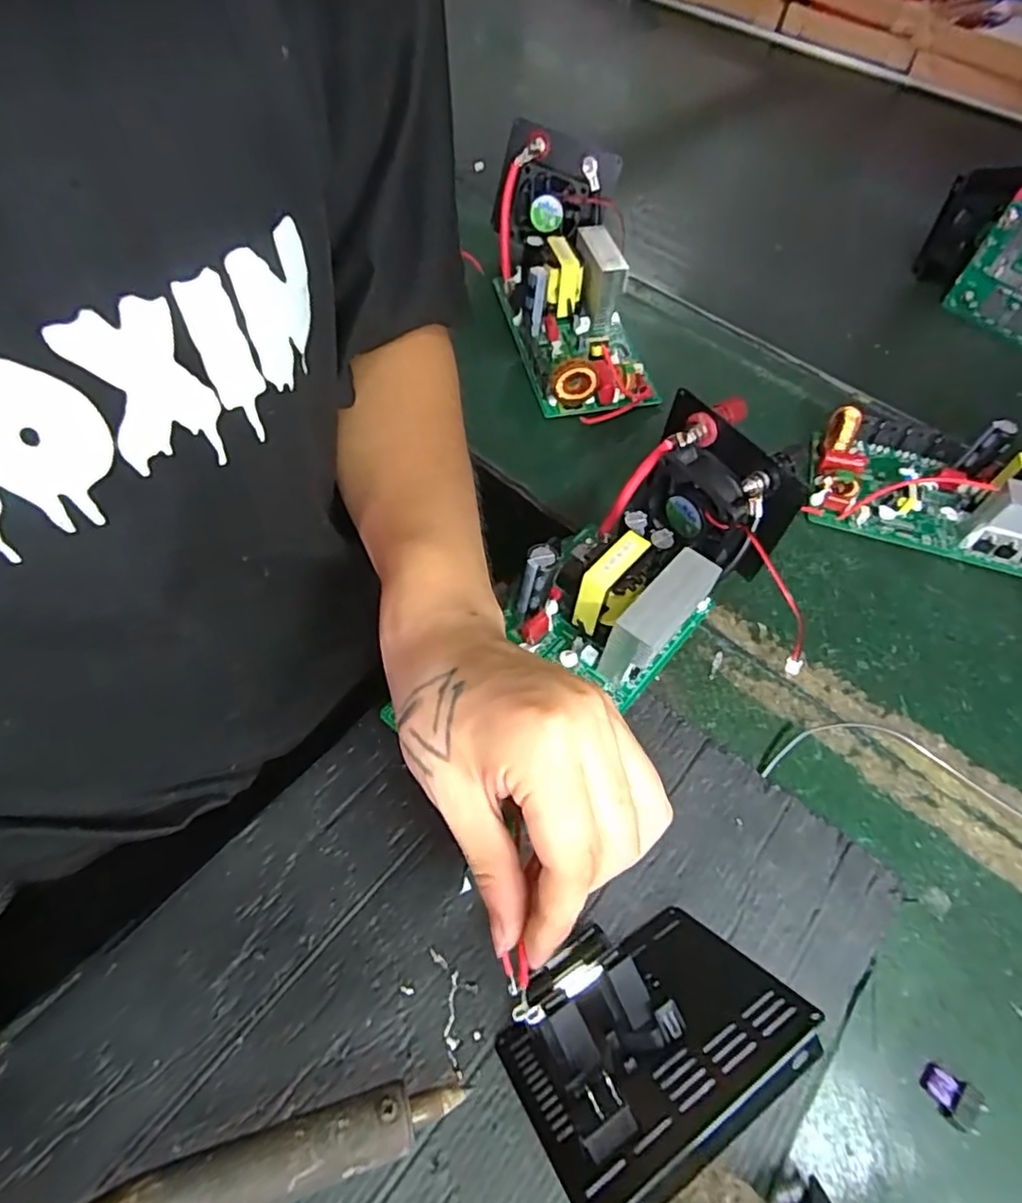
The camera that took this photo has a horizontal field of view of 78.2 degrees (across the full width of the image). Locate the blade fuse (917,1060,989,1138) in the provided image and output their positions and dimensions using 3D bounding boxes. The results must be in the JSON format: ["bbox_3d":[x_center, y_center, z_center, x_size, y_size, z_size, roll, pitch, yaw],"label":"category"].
[{"bbox_3d":[0.180,0.201,0.256,0.021,0.007,0.017,35,61,19],"label":"blade fuse"}]

